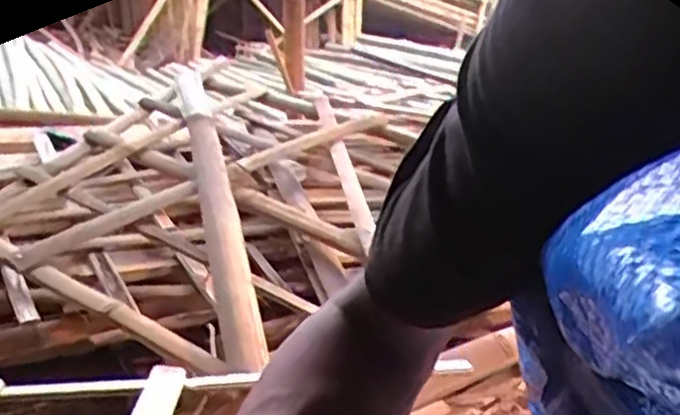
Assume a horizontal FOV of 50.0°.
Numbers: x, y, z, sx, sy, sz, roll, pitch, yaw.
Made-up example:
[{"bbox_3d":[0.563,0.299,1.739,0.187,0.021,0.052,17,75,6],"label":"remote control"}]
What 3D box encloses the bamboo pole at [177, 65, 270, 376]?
[{"bbox_3d":[-0.150,-0.037,0.862,0.044,0.032,0.651,-3,33,-15],"label":"bamboo pole"}]

